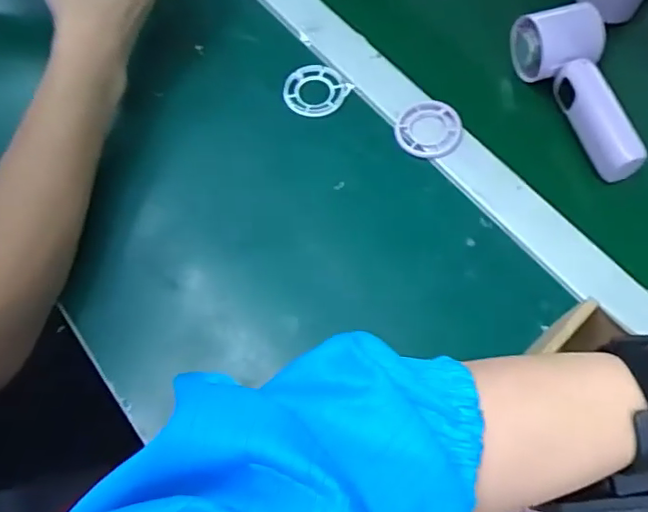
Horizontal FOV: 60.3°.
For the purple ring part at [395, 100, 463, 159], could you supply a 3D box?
[{"bbox_3d":[0.087,-0.105,0.462,0.054,0.006,0.055,3,67,4],"label":"purple ring part"}]

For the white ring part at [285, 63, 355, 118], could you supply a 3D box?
[{"bbox_3d":[-0.010,-0.147,0.487,0.058,0.007,0.054,-1,67,2],"label":"white ring part"}]

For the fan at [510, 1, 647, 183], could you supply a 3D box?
[{"bbox_3d":[0.207,-0.133,0.450,0.050,0.057,0.154,-14,67,-3],"label":"fan"}]

